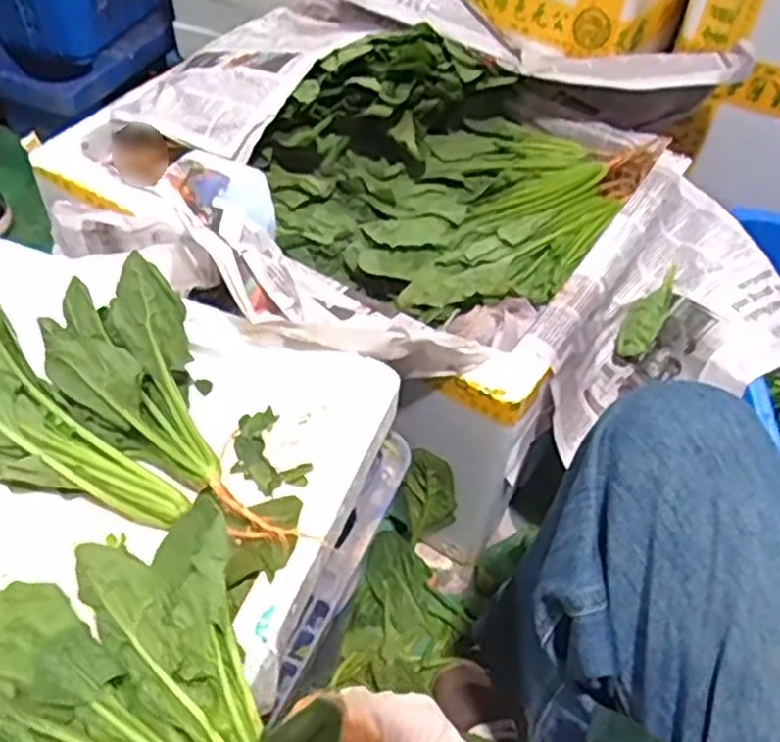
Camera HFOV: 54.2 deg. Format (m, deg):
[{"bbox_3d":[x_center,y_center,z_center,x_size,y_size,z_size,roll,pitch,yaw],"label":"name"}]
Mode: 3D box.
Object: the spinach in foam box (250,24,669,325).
[{"bbox_3d":[0.075,-0.228,0.832,0.332,0.137,0.355,27,52,18],"label":"spinach in foam box"}]

